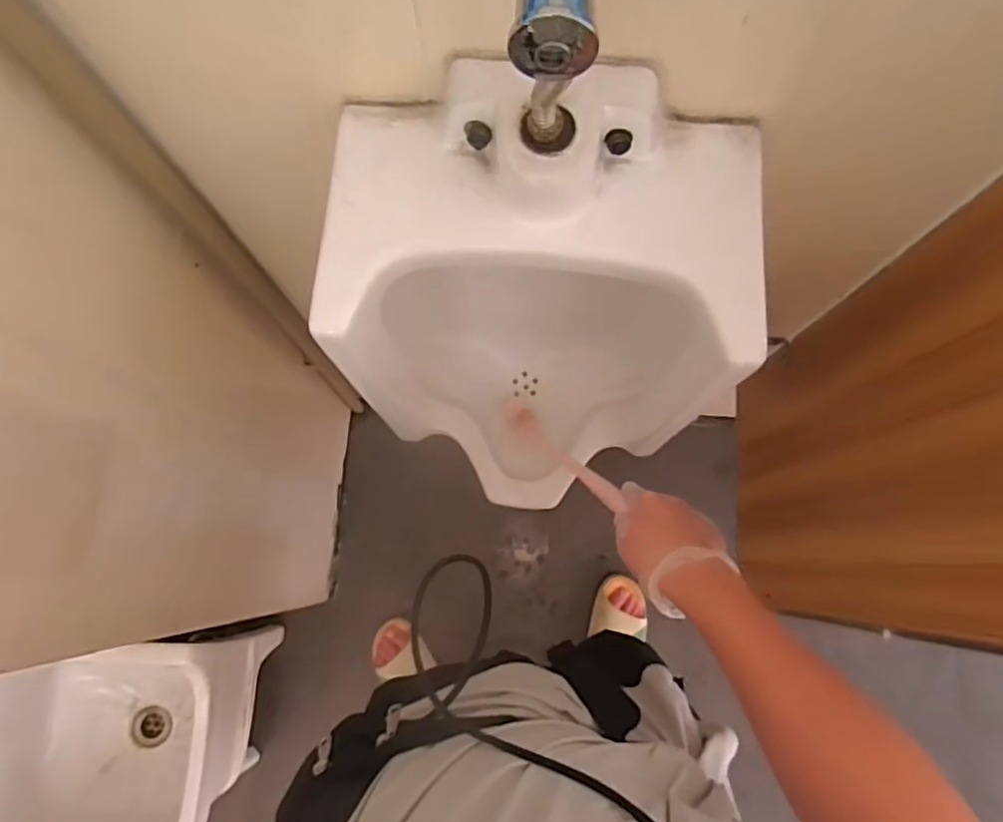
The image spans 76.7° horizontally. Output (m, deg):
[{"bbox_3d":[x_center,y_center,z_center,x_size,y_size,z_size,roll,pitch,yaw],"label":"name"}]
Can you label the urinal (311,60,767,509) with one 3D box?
[{"bbox_3d":[0.032,-0.076,0.666,0.324,0.515,0.281,3,76,1],"label":"urinal"}]

